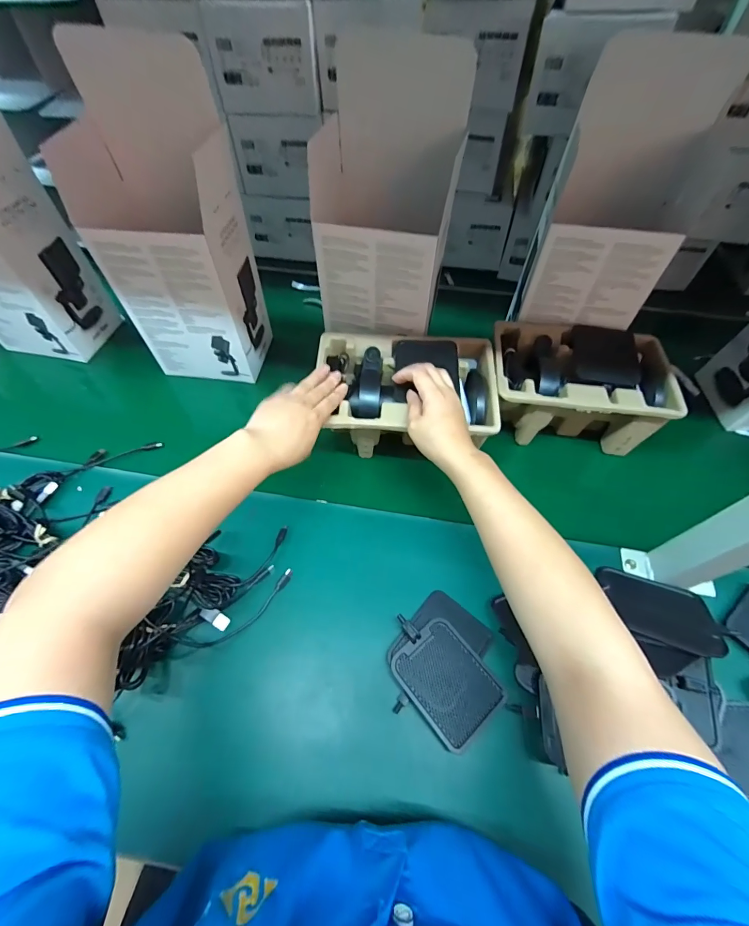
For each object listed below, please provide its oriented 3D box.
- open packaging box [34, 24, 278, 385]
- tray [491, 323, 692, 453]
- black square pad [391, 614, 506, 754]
[{"bbox_3d":[-0.250,-0.271,0.503,0.157,0.330,0.120,5,57,4],"label":"open packaging box"},{"bbox_3d":[0.274,-0.104,0.548,0.222,0.112,0.151,7,57,5],"label":"tray"},{"bbox_3d":[0.068,0.209,0.386,0.080,0.009,0.113,-33,66,-26],"label":"black square pad"}]

